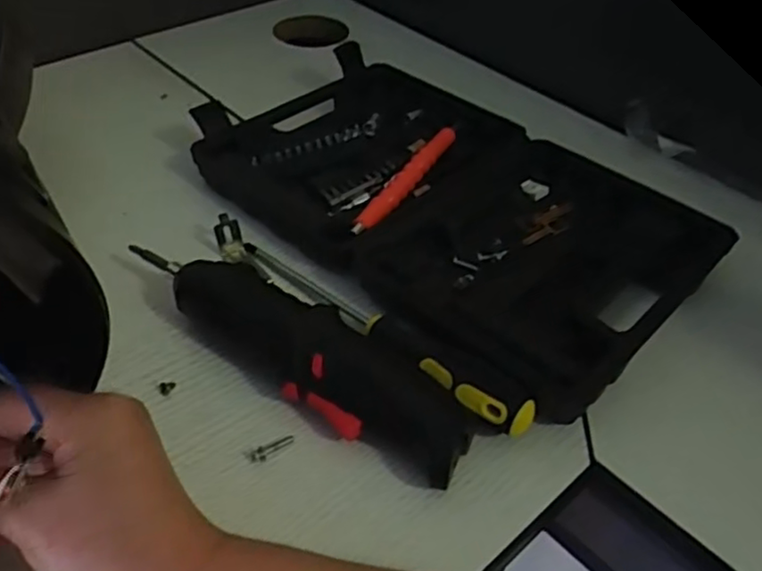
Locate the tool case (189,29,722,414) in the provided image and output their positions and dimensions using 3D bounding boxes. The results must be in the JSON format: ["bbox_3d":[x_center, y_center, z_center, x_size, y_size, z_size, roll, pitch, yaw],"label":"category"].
[{"bbox_3d":[0.039,-0.064,0.489,0.354,0.038,0.239,35,51,28],"label":"tool case"}]

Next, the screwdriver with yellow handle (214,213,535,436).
[{"bbox_3d":[-0.015,0.016,0.404,0.236,0.019,0.026,34,51,28],"label":"screwdriver with yellow handle"}]

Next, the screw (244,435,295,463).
[{"bbox_3d":[-0.057,0.085,0.351,0.026,0.004,0.010,-14,47,-18],"label":"screw"}]

